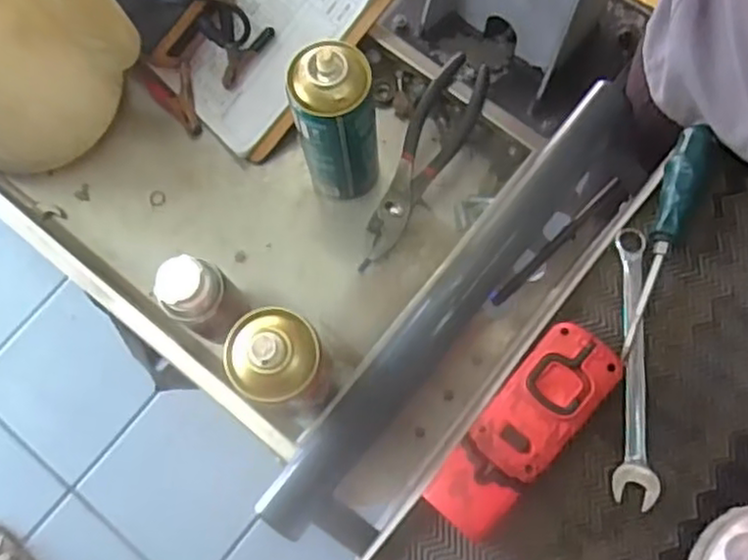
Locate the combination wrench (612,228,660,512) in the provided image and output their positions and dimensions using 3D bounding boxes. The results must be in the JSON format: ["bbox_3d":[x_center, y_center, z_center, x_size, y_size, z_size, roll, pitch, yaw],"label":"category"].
[{"bbox_3d":[0.192,0.060,0.528,0.028,0.019,0.202,4,72,2],"label":"combination wrench"}]

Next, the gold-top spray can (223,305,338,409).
[{"bbox_3d":[-0.066,0.068,0.532,0.061,0.183,0.058,0,75,2],"label":"gold-top spray can"}]

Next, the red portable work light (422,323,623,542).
[{"bbox_3d":[0.106,0.106,0.509,0.061,0.037,0.164,39,80,10],"label":"red portable work light"}]

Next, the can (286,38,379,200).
[{"bbox_3d":[-0.031,-0.124,0.584,0.060,0.186,0.059,0,75,2],"label":"can"}]

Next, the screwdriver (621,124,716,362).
[{"bbox_3d":[0.218,-0.037,0.536,0.028,0.028,0.179,24,81,8],"label":"screwdriver"}]

